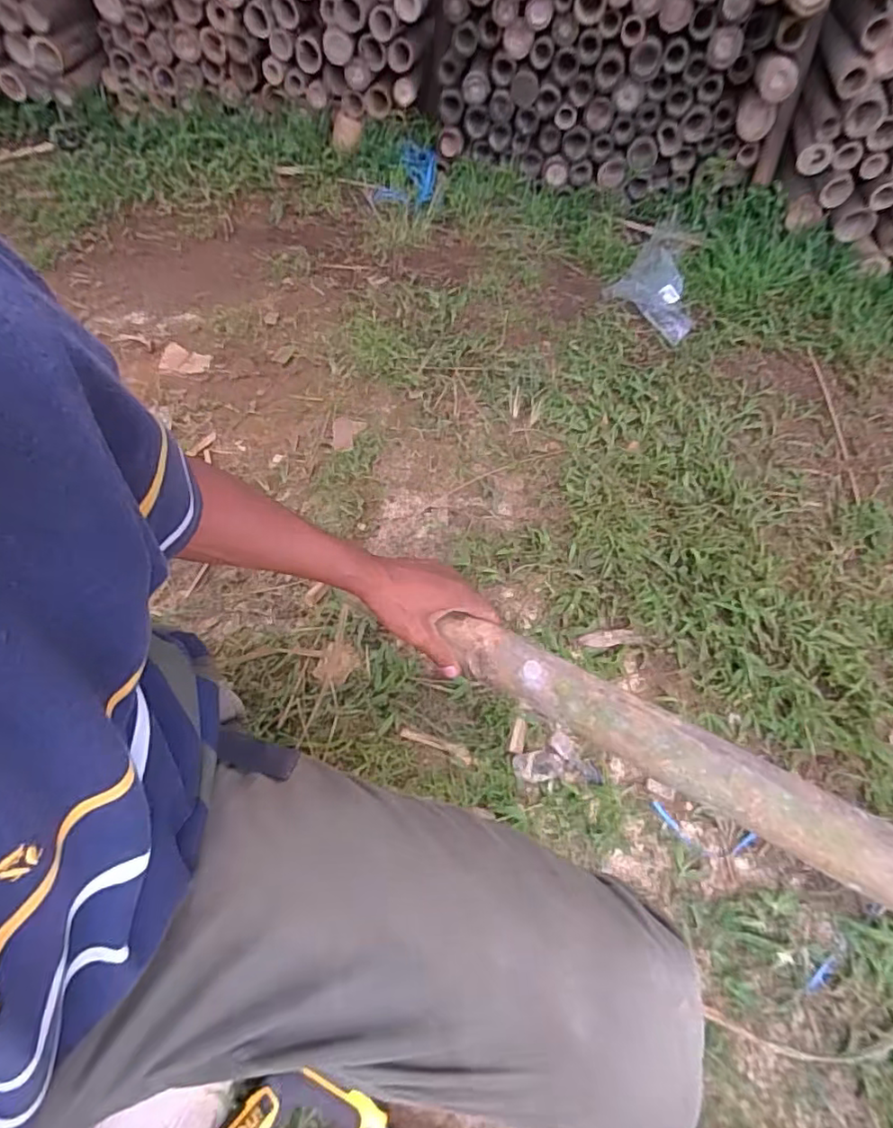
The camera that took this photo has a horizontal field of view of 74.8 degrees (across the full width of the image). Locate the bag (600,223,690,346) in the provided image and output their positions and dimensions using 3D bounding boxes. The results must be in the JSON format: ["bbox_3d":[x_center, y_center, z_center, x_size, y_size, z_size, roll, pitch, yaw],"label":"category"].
[{"bbox_3d":[0.433,-0.585,1.209,0.178,0.069,0.273,20,60,10],"label":"bag"}]

